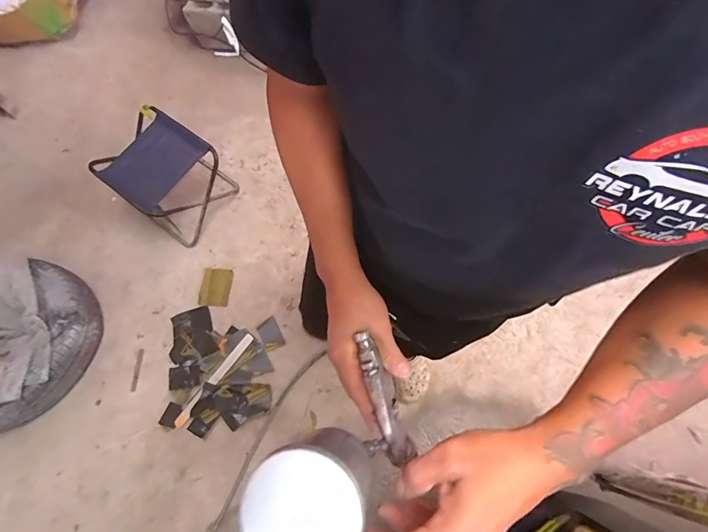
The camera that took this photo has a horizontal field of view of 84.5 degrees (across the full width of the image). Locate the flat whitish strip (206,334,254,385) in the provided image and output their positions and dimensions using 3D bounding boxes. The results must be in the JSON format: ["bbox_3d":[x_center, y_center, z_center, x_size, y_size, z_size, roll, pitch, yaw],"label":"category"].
[{"bbox_3d":[-0.416,0.315,1.320,0.032,0.004,0.196,36,76,9],"label":"flat whitish strip"}]

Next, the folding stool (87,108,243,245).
[{"bbox_3d":[-0.681,-0.328,1.438,0.387,0.298,0.333,37,75,16],"label":"folding stool"}]

